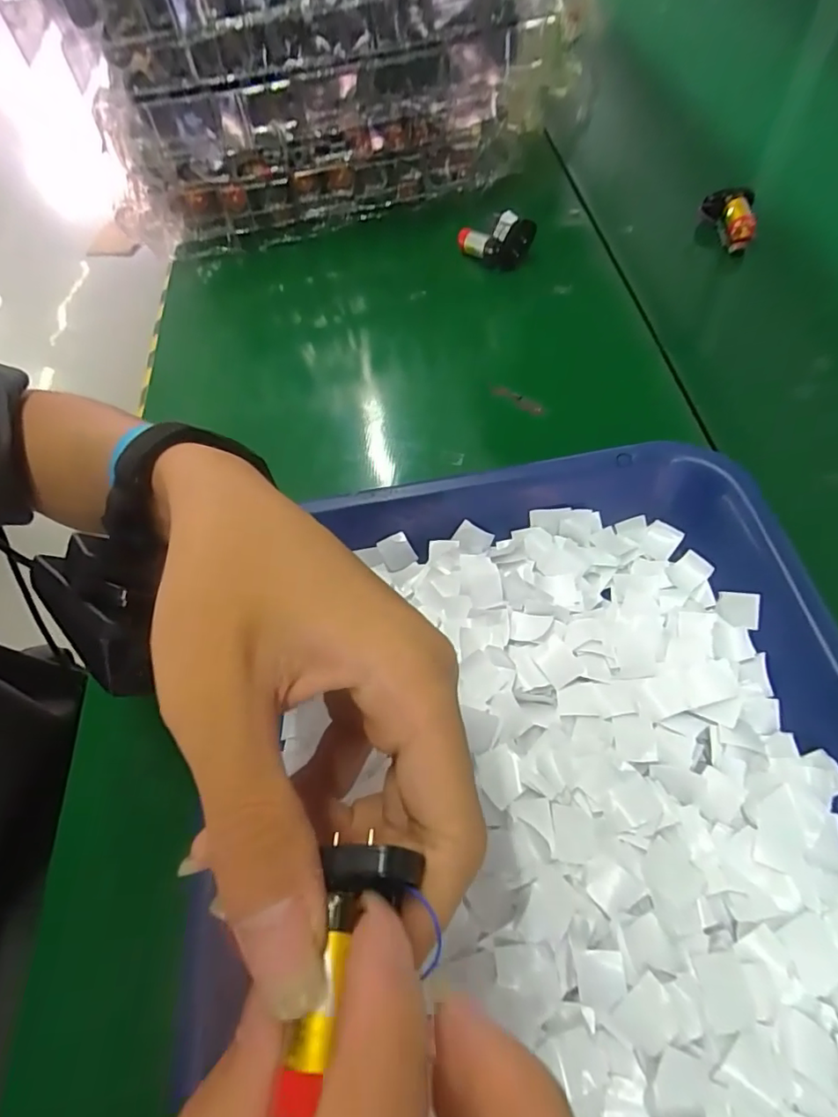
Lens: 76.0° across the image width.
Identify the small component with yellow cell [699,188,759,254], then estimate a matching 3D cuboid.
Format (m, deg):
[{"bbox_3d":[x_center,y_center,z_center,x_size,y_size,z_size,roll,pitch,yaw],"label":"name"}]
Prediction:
[{"bbox_3d":[0.219,-0.241,0.379,0.032,0.019,0.049,6,62,14],"label":"small component with yellow cell"}]

